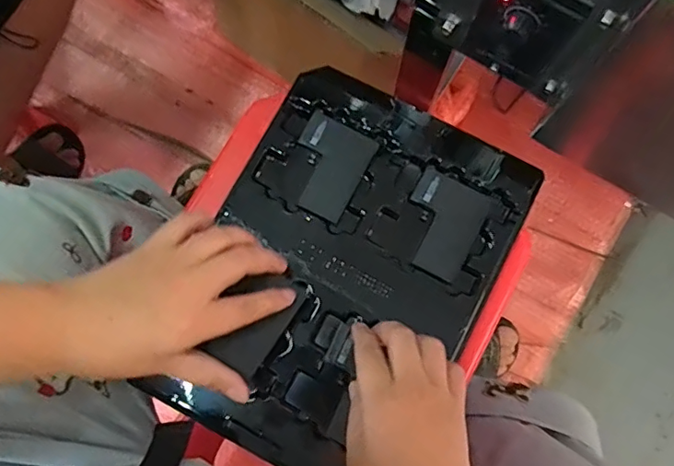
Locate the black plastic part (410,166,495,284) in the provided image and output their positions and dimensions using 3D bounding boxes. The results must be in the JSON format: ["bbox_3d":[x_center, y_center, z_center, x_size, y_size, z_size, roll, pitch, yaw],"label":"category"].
[{"bbox_3d":[0.082,-0.007,0.421,0.060,0.005,0.076,28,80,5],"label":"black plastic part"}]

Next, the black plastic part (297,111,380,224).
[{"bbox_3d":[-0.008,-0.054,0.432,0.060,0.004,0.076,28,81,5],"label":"black plastic part"}]

